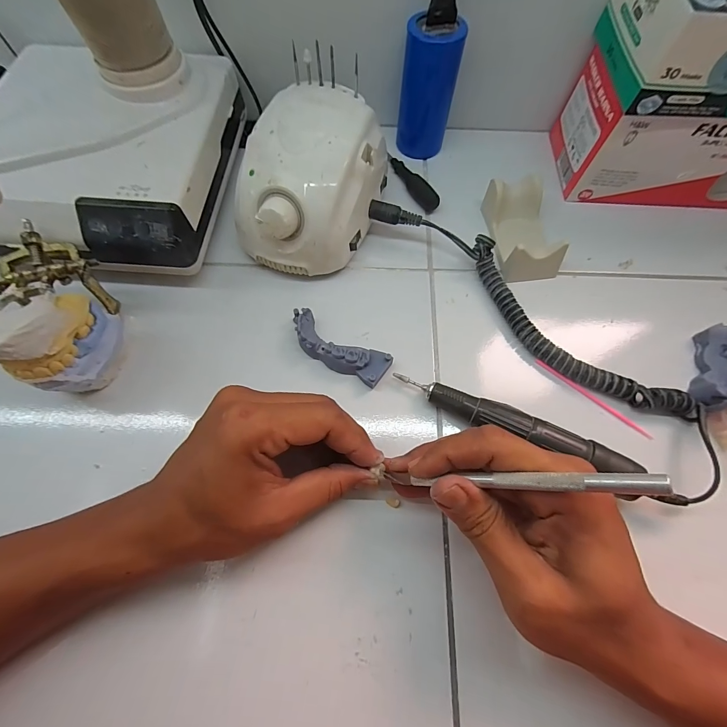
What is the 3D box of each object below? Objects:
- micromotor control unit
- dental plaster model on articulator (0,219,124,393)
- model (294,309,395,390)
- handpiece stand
[{"bbox_3d":[-0.042,-0.151,0.296,0.103,0.084,0.139,17,68,5],"label":"micromotor control unit"},{"bbox_3d":[-0.219,-0.040,0.249,0.061,0.075,0.110,-25,70,-11],"label":"dental plaster model on articulator"},{"bbox_3d":[-0.022,-0.011,0.274,0.085,0.022,0.031,29,69,10],"label":"model"},{"bbox_3d":[0.142,-0.119,0.310,0.049,0.031,0.094,-6,67,-4],"label":"handpiece stand"}]

